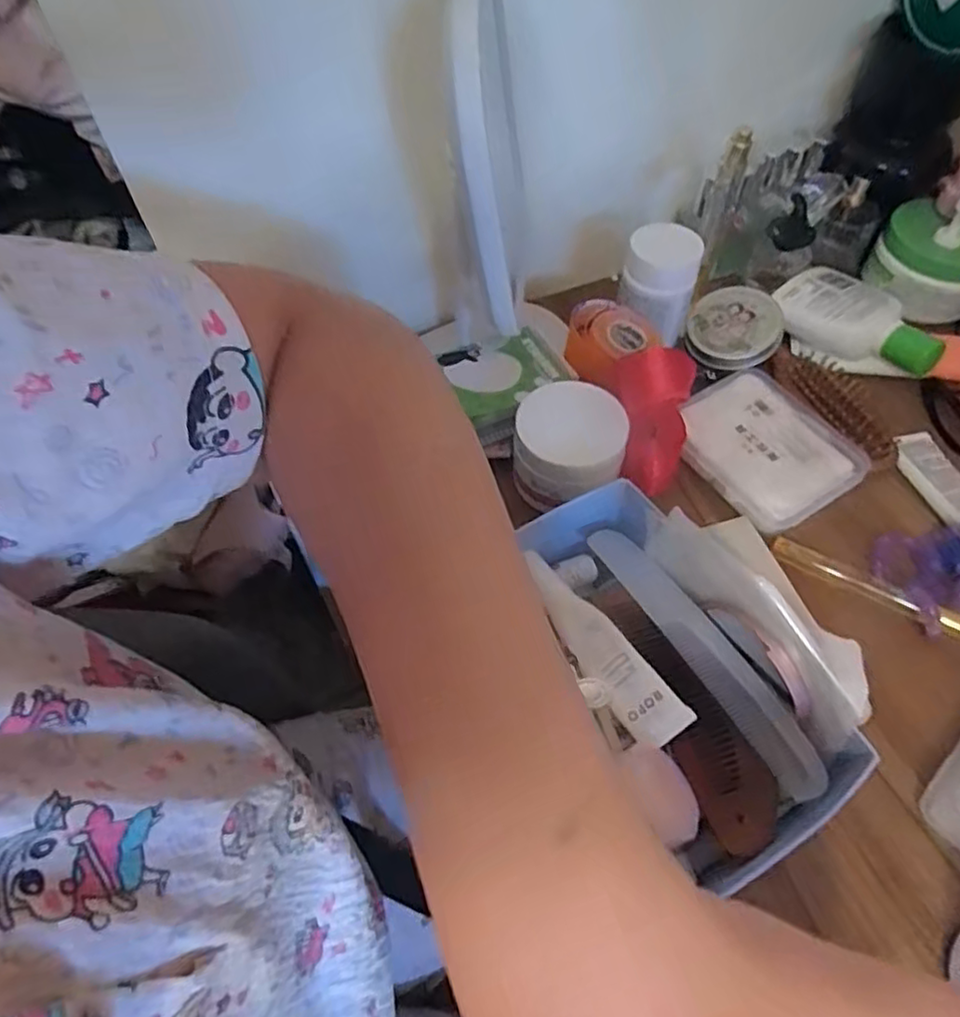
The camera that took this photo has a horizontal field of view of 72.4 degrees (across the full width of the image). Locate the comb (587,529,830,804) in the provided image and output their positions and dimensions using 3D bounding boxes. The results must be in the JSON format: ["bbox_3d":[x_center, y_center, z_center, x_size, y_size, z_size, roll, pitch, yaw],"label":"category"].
[{"bbox_3d":[0.114,0.071,0.336,0.026,0.010,0.159,-27,60,-16],"label":"comb"}]

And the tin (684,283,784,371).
[{"bbox_3d":[0.193,-0.138,0.496,0.067,0.010,0.067,-7,67,15],"label":"tin"}]

